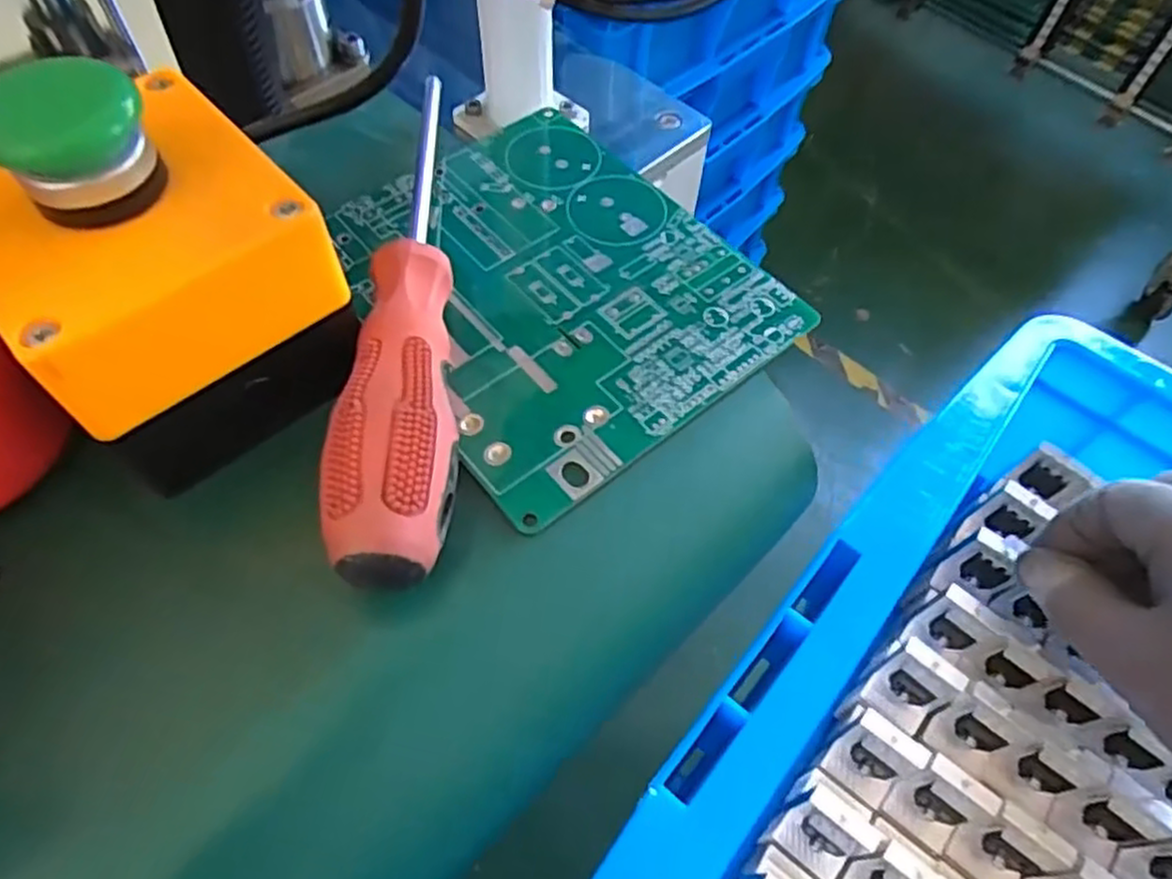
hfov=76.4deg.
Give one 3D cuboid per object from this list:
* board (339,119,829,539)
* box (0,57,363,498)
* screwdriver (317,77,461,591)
[{"bbox_3d":[-0.014,-0.053,0.249,0.119,0.006,0.139,-35,67,-21],"label":"board"},{"bbox_3d":[-0.110,-0.047,0.187,0.071,0.079,0.082,-37,68,-22],"label":"box"},{"bbox_3d":[-0.048,-0.049,0.220,0.029,0.024,0.190,1,60,-2],"label":"screwdriver"}]

